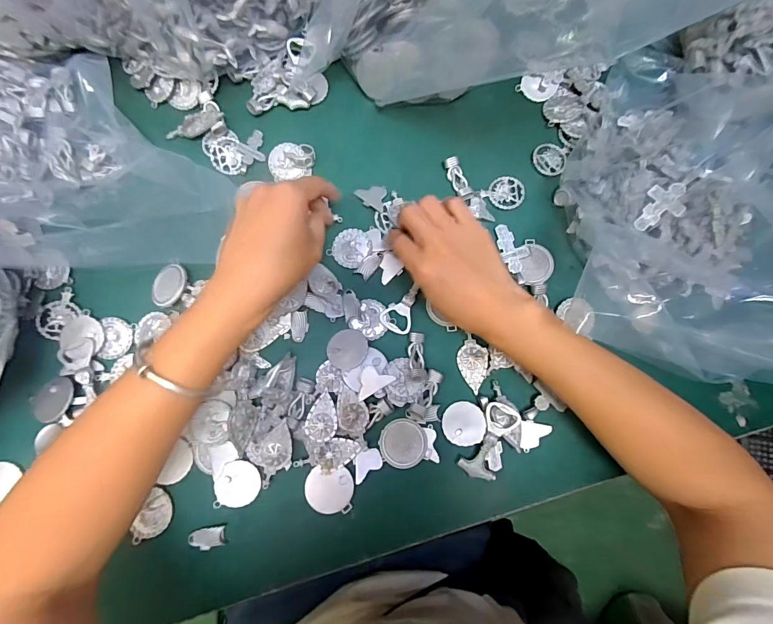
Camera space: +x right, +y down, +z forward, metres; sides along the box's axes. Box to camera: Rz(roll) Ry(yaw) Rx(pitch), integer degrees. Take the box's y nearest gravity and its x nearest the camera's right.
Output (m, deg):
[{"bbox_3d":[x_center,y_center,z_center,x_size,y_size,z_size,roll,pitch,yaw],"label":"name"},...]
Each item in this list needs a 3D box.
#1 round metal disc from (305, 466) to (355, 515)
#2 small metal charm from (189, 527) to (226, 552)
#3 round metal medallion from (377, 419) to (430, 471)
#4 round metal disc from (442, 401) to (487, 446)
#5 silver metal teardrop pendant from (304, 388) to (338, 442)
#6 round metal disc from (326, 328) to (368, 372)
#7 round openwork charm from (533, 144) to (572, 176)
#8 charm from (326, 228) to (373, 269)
[{"bbox_3d":[-0.048,0.152,0.329,0.040,0.004,0.036,3,81,-1],"label":"round metal disc"},{"bbox_3d":[-0.149,0.188,0.322,0.029,0.004,0.016,-8,81,-3],"label":"small metal charm"},{"bbox_3d":[0.016,0.114,0.337,0.041,0.004,0.039,-11,81,-4],"label":"round metal medallion"},{"bbox_3d":[0.068,0.097,0.340,0.036,0.004,0.036,-4,70,11],"label":"round metal disc"},{"bbox_3d":[-0.056,0.090,0.335,0.026,0.004,0.040,-4,78,-8],"label":"silver metal teardrop pendant"},{"bbox_3d":[-0.035,0.033,0.349,0.036,0.004,0.036,-3,67,7],"label":"round metal disc"},{"bbox_3d":[0.165,-0.155,0.392,0.032,0.004,0.034,0,81,-2],"label":"round openwork charm"},{"bbox_3d":[-0.034,-0.061,0.368,0.036,0.004,0.037,0,81,-2],"label":"charm"}]

